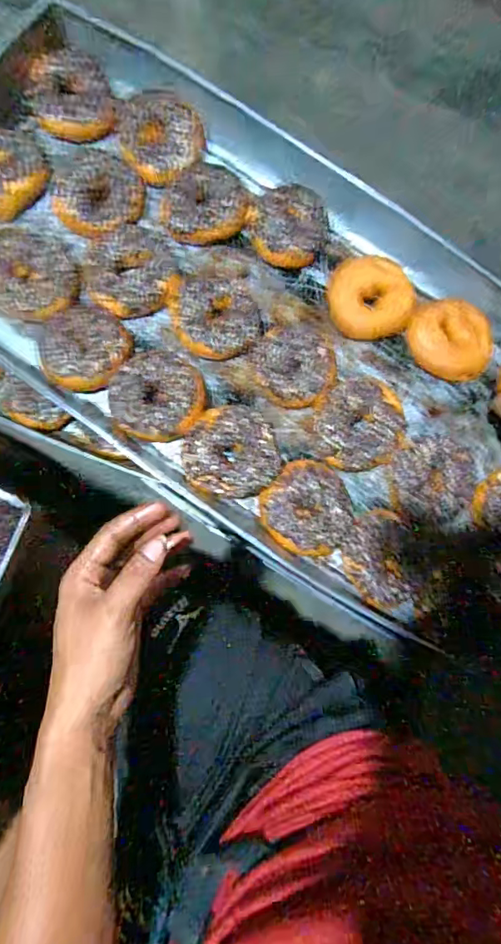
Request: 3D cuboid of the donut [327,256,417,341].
[{"bbox_3d":[0.138,-0.200,0.595,0.093,0.029,0.094,1,83,-4],"label":"donut"}]

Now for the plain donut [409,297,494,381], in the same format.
[{"bbox_3d":[0.233,-0.153,0.602,0.102,0.024,0.087,-4,83,-5],"label":"plain donut"}]

